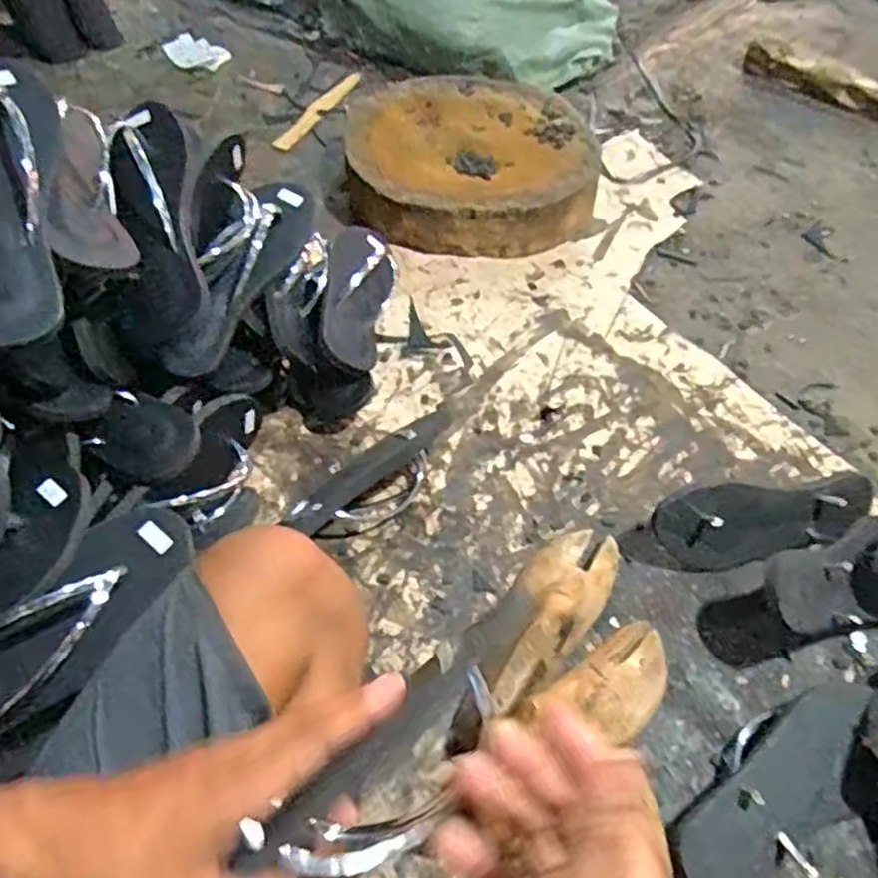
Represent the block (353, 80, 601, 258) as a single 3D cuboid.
[{"bbox_3d":[0.043,-0.407,1.076,0.347,0.107,0.347,0,55,0],"label":"block"}]

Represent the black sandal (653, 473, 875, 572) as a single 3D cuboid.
[{"bbox_3d":[0.324,0.081,0.719,0.217,0.091,0.032,-8,25,-4],"label":"black sandal"}]

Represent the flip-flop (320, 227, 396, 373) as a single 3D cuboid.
[{"bbox_3d":[-0.091,-0.182,0.849,0.078,0.059,0.218,0,55,0],"label":"flip-flop"}]

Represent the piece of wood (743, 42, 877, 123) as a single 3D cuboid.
[{"bbox_3d":[0.652,-0.619,1.258,0.264,0.037,0.058,35,62,22],"label":"piece of wood"}]

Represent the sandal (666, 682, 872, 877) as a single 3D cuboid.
[{"bbox_3d":[0.277,0.290,0.599,0.222,0.051,0.091,-32,61,-21],"label":"sandal"}]

